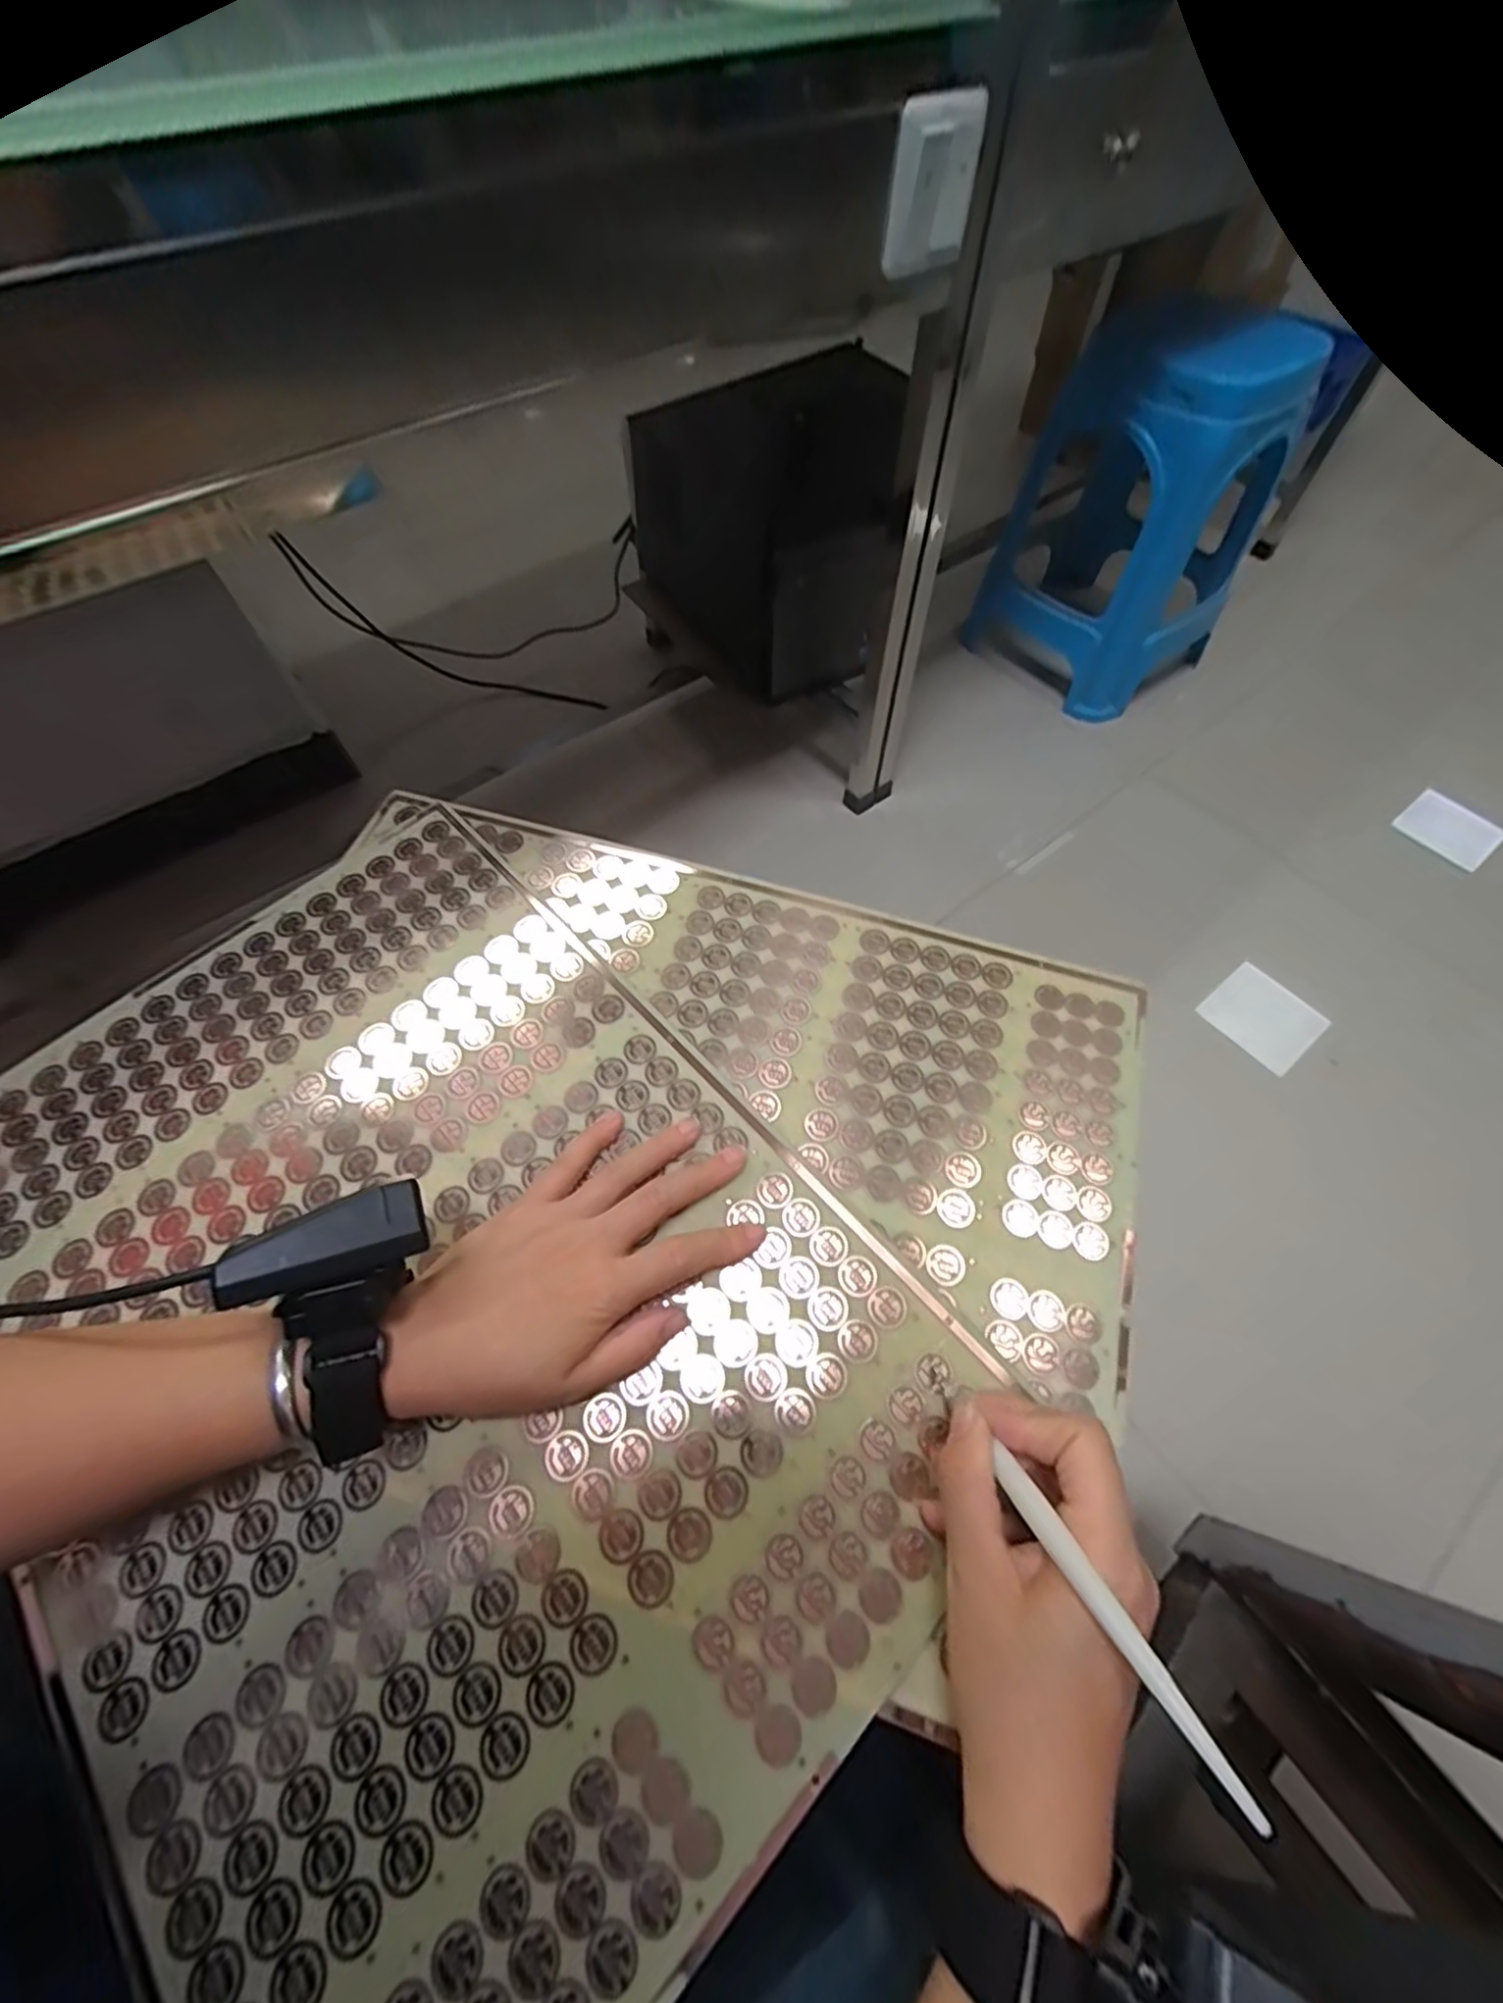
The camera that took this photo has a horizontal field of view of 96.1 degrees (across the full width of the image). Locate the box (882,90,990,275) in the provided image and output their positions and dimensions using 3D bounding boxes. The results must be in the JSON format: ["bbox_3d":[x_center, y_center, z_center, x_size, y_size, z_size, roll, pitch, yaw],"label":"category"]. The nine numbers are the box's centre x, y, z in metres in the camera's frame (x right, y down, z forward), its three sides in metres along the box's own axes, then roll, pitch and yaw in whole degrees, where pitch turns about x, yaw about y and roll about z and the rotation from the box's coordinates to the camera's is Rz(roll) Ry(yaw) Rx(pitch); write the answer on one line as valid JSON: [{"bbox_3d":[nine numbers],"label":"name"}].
[{"bbox_3d":[0.142,-0.629,0.523,0.093,0.092,0.012,-35,71,-14],"label":"box"}]

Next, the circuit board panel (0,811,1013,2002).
[{"bbox_3d":[-0.163,0.136,0.326,0.344,0.009,0.497,-41,67,-19],"label":"circuit board panel"}]

